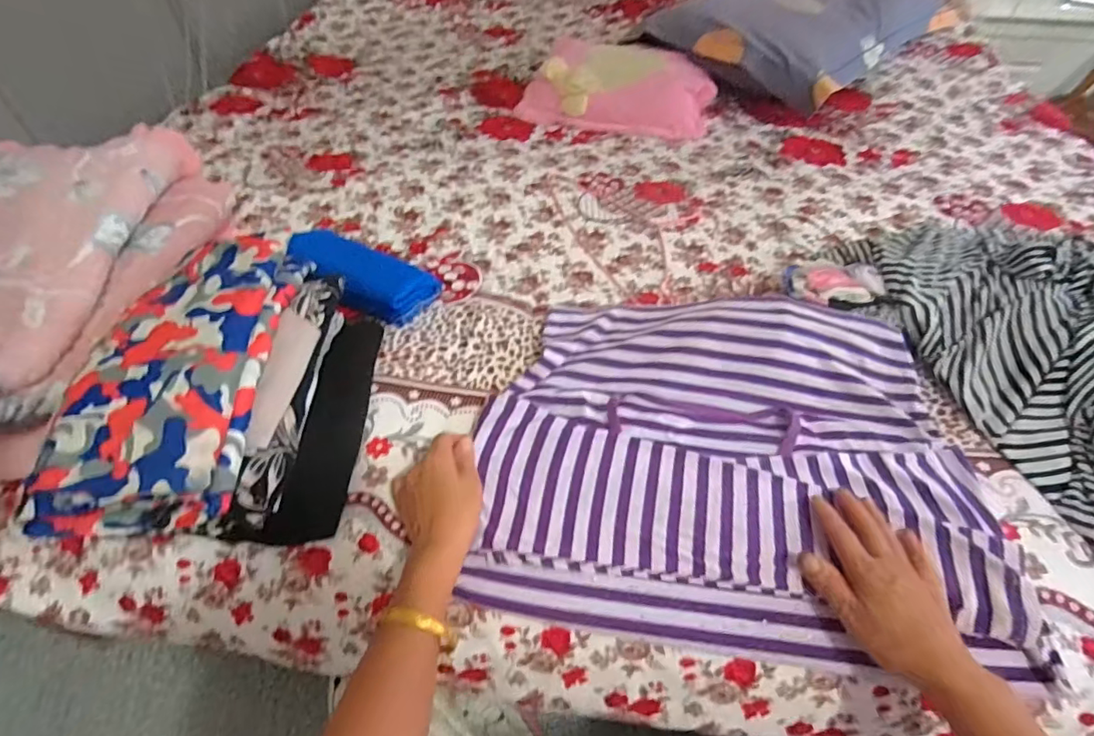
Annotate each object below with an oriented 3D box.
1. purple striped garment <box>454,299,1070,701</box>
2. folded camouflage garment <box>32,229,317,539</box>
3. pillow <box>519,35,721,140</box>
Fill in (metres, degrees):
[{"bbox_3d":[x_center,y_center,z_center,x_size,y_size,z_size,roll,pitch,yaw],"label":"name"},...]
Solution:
[{"bbox_3d":[0.173,0.072,0.505,0.447,0.039,0.354,8,52,6],"label":"purple striped garment"},{"bbox_3d":[-0.312,-0.010,0.457,0.126,0.055,0.290,-3,51,-2],"label":"folded camouflage garment"},{"bbox_3d":[0.135,-0.542,0.996,0.349,0.079,0.199,10,53,7],"label":"pillow"}]

